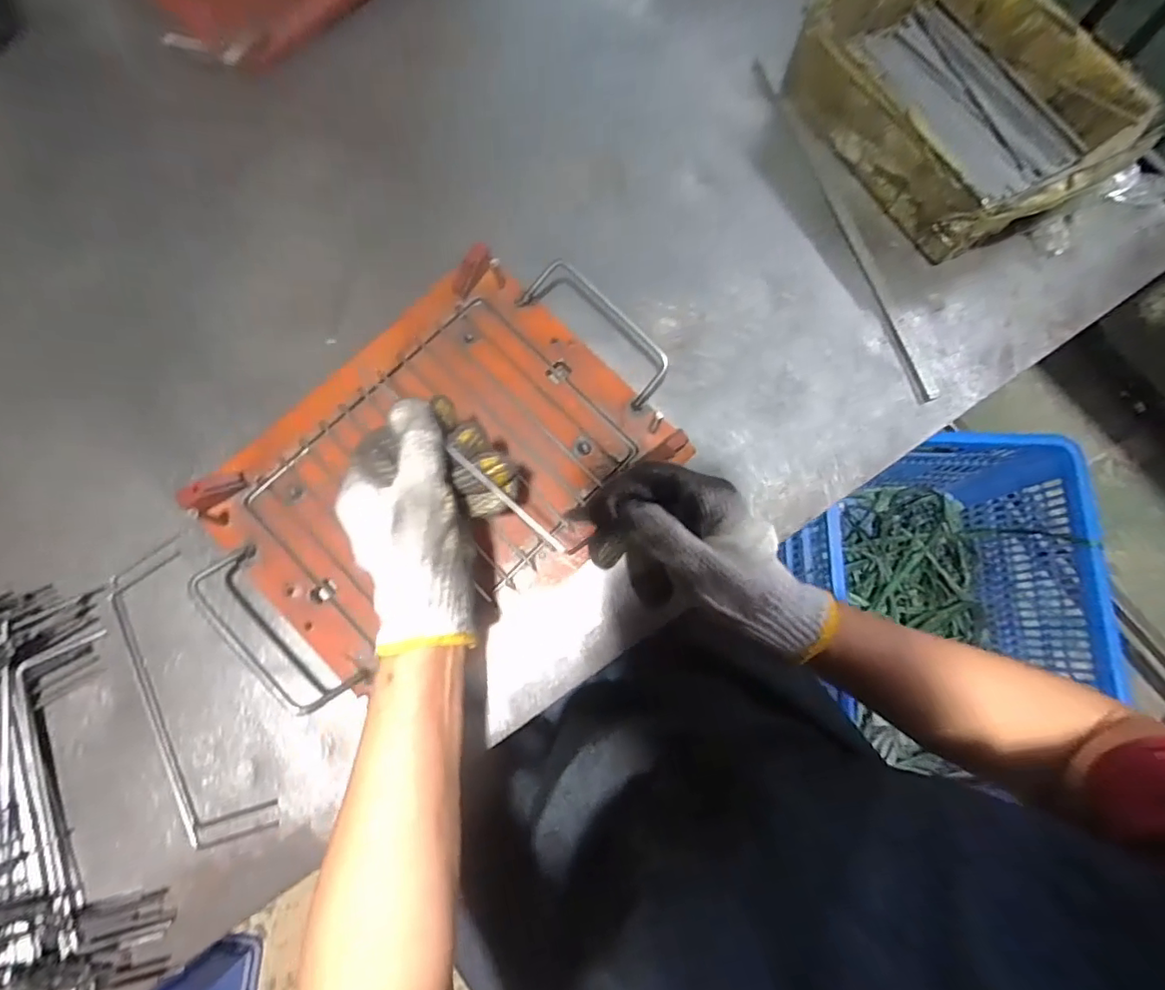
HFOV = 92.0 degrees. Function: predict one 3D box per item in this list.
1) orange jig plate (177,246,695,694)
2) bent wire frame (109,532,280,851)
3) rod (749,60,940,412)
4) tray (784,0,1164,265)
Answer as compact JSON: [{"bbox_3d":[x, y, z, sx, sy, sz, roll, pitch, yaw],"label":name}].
[{"bbox_3d":[-0.103,-0.015,0.427,0.227,0.021,0.301,44,81,7],"label":"orange jig plate"},{"bbox_3d":[-0.289,0.143,0.411,0.060,0.005,0.225,-25,80,-6],"label":"bent wire frame"},{"bbox_3d":[0.224,-0.239,0.490,0.014,0.006,0.348,-19,80,-5],"label":"rod"},{"bbox_3d":[0.312,-0.332,0.473,0.175,0.081,0.248,-32,81,-7],"label":"tray"}]

